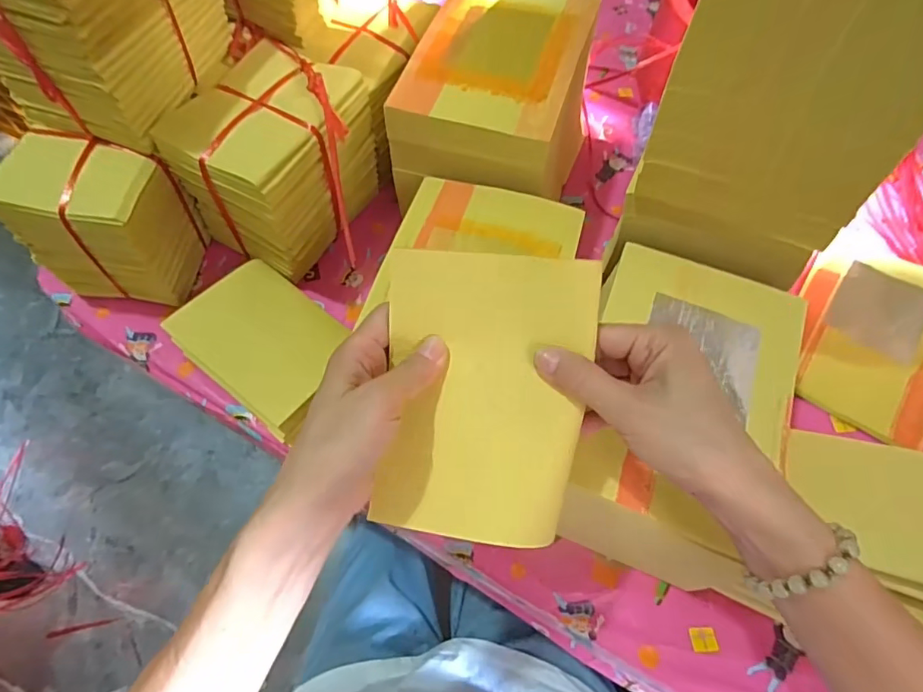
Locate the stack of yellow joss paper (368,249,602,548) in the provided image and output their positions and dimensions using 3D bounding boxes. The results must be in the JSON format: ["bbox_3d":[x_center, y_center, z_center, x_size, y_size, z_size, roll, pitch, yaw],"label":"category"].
[{"bbox_3d":[0.012,0.028,0.289,0.112,0.017,0.157,6,92,7],"label":"stack of yellow joss paper"}]

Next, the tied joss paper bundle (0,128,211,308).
[{"bbox_3d":[-0.341,-0.119,0.496,0.116,0.141,0.095,8,64,1],"label":"tied joss paper bundle"}]

